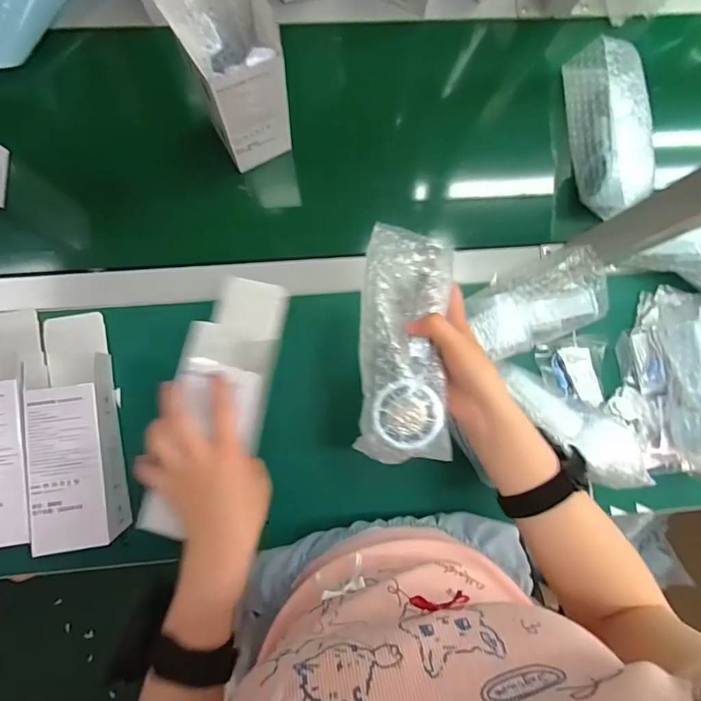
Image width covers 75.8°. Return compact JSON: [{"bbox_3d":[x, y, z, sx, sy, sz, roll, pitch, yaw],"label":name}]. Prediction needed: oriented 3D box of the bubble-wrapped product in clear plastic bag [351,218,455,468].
[{"bbox_3d":[0.047,-0.002,0.370,0.075,0.034,0.184,-1,95,-4],"label":"bubble-wrapped product in clear plastic bag"}]

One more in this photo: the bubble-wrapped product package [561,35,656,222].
[{"bbox_3d":[0.319,-0.266,0.545,0.066,0.070,0.208,-7,87,-4],"label":"bubble-wrapped product package"}]

